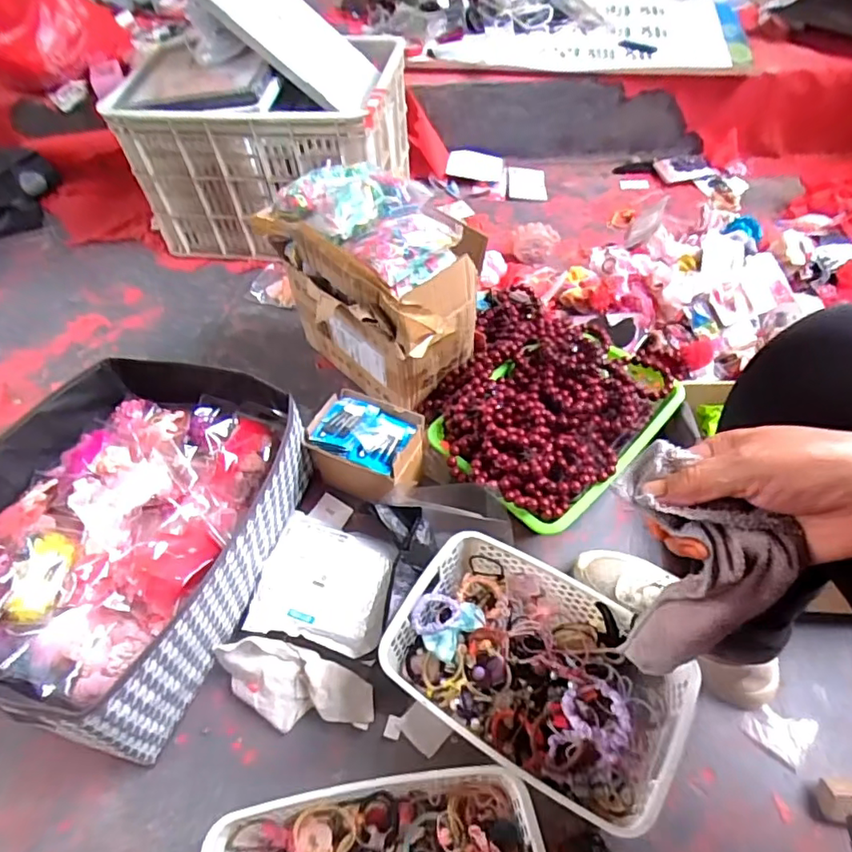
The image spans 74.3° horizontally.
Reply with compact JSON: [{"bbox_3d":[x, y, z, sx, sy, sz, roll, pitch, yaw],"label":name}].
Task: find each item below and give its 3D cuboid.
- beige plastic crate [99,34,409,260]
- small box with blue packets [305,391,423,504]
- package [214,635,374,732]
[{"bbox_3d":[-0.306,-0.576,1.186,0.505,0.329,0.364,6,51,7],"label":"beige plastic crate"},{"bbox_3d":[-0.075,0.035,0.775,0.169,0.095,0.115,21,55,19],"label":"small box with blue packets"},{"bbox_3d":[-0.150,0.297,0.642,0.186,0.036,0.082,16,54,16],"label":"package"}]

